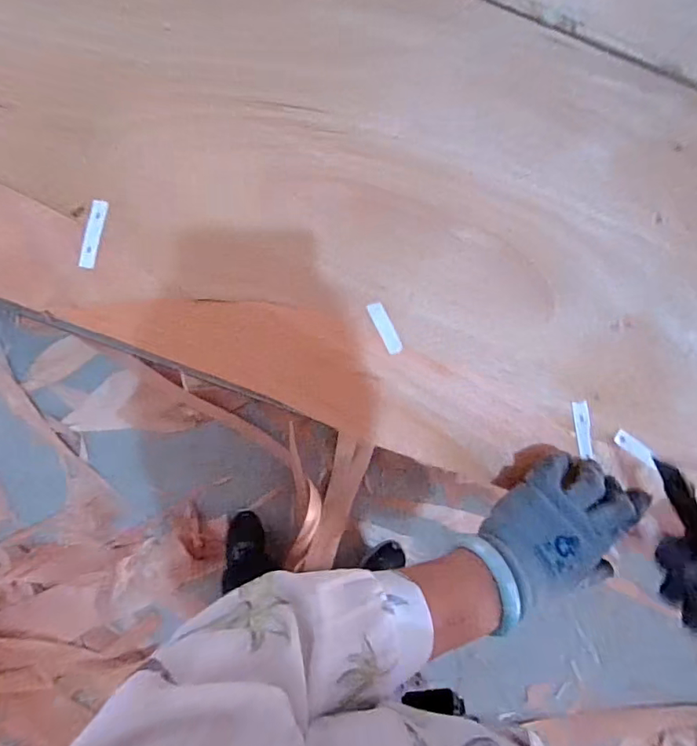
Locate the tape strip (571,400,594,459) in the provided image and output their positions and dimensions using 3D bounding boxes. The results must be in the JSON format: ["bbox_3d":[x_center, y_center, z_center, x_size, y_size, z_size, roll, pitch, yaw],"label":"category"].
[{"bbox_3d":[0.203,0.048,0.425,0.013,0.004,0.047,-6,83,9],"label":"tape strip"}]

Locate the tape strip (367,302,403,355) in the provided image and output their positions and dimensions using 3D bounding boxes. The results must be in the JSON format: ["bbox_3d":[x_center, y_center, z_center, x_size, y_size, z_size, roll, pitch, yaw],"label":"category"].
[{"bbox_3d":[0.032,-0.039,0.429,0.014,0.004,0.047,-24,84,-3],"label":"tape strip"}]

